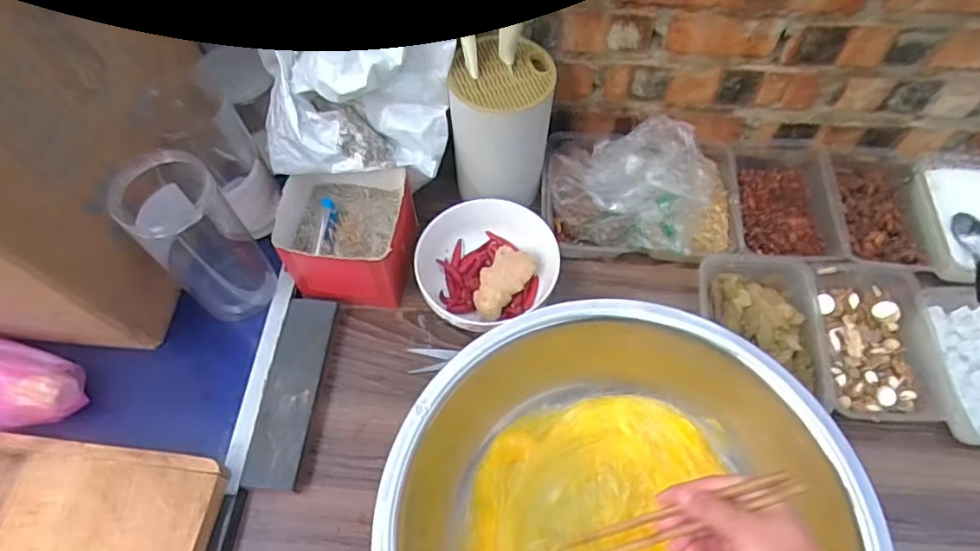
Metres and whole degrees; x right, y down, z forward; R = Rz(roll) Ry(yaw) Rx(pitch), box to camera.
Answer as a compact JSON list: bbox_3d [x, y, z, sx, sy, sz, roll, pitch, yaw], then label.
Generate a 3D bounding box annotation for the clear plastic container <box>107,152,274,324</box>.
[{"bbox_3d":[-0.286,-0.038,0.580,0.090,0.176,0.084,0,60,1],"label":"clear plastic container"}]

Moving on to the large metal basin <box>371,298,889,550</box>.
[{"bbox_3d":[0.103,0.210,0.503,0.373,0.113,0.353,1,62,-2],"label":"large metal basin"}]

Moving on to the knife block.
[{"bbox_3d":[0.013,-0.166,0.658,0.105,0.149,0.102,7,61,5],"label":"knife block"}]

